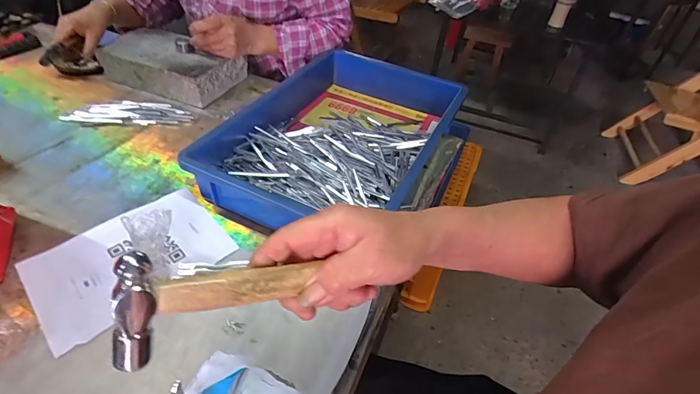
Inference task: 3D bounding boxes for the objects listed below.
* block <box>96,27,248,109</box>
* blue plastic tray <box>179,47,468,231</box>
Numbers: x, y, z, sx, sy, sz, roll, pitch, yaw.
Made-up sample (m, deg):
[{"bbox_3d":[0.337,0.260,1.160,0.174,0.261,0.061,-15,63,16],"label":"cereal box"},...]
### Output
[{"bbox_3d":[-0.358,-0.271,0.802,0.244,0.058,0.146,18,44,12],"label":"block"},{"bbox_3d":[-0.018,-0.102,0.655,0.304,0.079,0.441,24,45,18],"label":"blue plastic tray"}]

